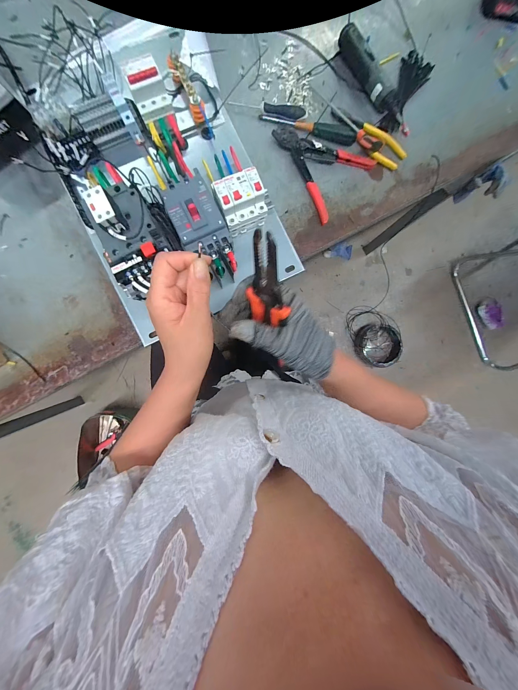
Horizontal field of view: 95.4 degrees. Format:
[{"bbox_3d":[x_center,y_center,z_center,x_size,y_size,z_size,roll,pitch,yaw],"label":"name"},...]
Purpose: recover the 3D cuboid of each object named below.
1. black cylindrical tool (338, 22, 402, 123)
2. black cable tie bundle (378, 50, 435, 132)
[{"bbox_3d":[0.221,-0.519,0.450,0.037,0.041,0.185,-36,91,-3],"label":"black cylindrical tool"},{"bbox_3d":[0.294,-0.499,0.465,0.059,0.021,0.148,21,88,-2],"label":"black cable tie bundle"}]

